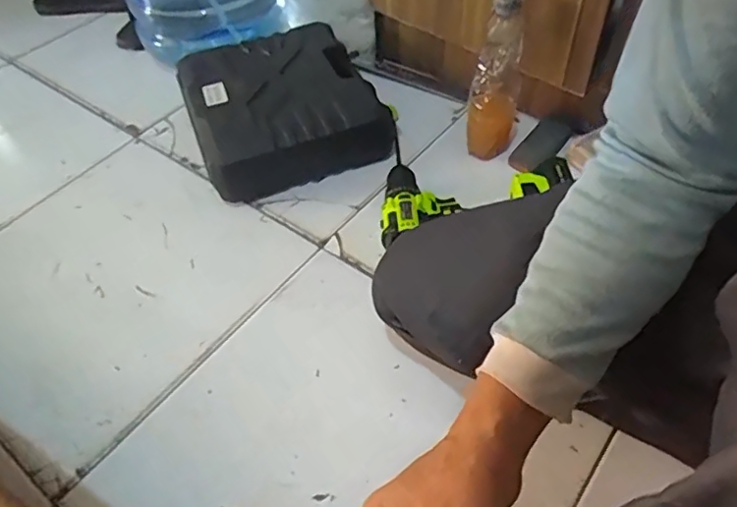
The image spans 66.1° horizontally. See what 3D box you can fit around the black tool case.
[{"bbox_3d":[-0.133,-0.224,0.855,0.257,0.100,0.274,-20,54,-12],"label":"black tool case"}]

